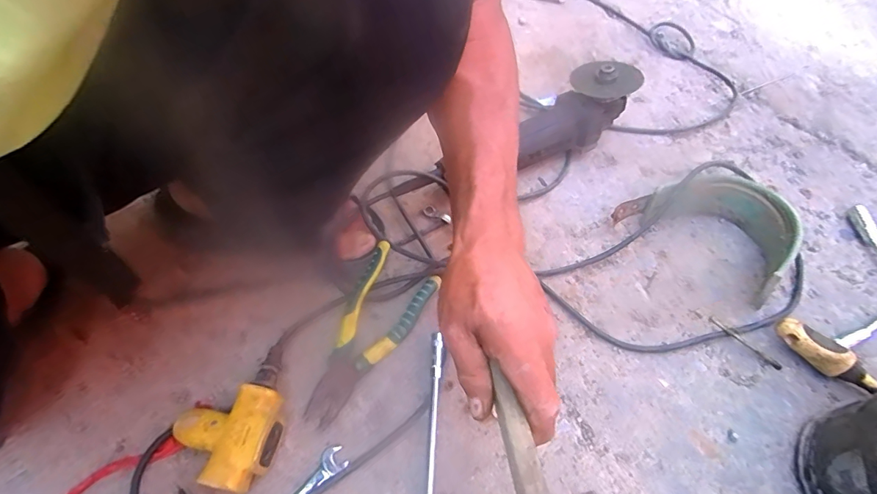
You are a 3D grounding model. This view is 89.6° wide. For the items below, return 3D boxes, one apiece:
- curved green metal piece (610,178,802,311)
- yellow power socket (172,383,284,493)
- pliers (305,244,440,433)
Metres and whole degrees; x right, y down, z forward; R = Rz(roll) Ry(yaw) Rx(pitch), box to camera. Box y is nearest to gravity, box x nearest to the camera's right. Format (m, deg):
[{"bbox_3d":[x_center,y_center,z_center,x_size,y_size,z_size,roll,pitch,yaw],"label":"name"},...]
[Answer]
[{"bbox_3d":[0.326,-0.034,0.532,0.180,0.073,0.114,35,62,21],"label":"curved green metal piece"},{"bbox_3d":[-0.186,0.166,0.391,0.092,0.038,0.081,10,56,5],"label":"yellow power socket"},{"bbox_3d":[-0.073,0.092,0.459,0.077,0.028,0.187,31,63,-6],"label":"pliers"}]

